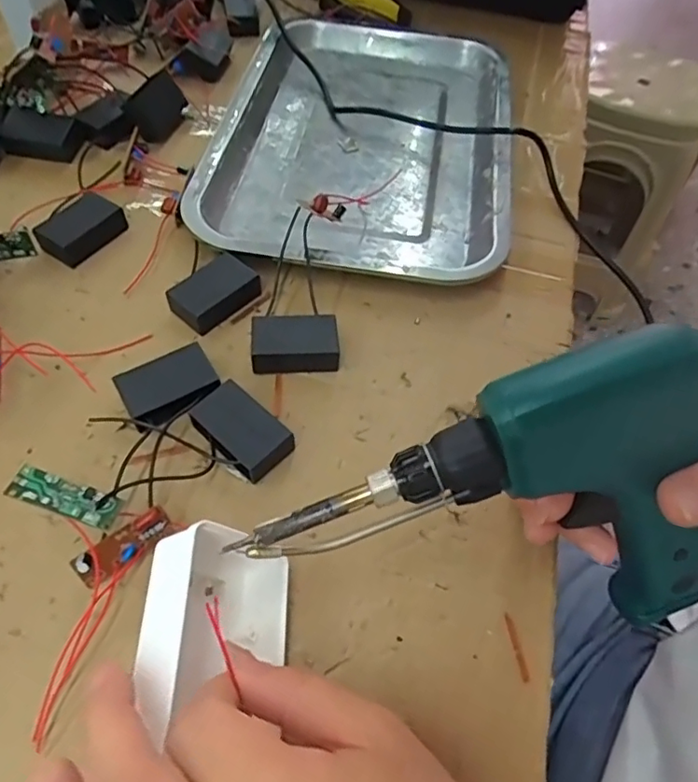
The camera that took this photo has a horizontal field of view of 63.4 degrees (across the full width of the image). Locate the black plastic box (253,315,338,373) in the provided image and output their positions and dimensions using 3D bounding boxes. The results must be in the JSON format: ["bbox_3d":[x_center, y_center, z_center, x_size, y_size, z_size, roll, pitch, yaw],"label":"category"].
[{"bbox_3d":[-0.031,-0.027,0.318,0.046,0.018,0.032,-4,57,-7],"label":"black plastic box"}]

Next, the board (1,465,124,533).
[{"bbox_3d":[-0.118,0.044,0.236,0.043,0.004,0.015,23,57,-6],"label":"board"}]

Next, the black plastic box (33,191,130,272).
[{"bbox_3d":[-0.168,-0.103,0.355,0.031,0.021,0.047,31,60,15],"label":"black plastic box"}]

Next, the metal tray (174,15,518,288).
[{"bbox_3d":[0.013,-0.196,0.421,0.206,0.029,0.296,8,56,1],"label":"metal tray"}]

